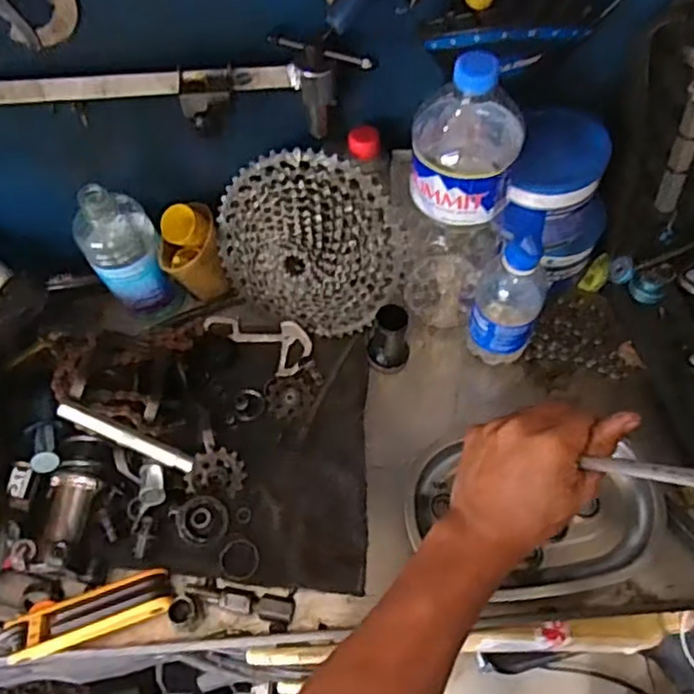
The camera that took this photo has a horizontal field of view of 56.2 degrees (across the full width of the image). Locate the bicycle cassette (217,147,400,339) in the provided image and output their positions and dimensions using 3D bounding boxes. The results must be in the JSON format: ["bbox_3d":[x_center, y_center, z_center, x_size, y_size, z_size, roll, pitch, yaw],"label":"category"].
[{"bbox_3d":[-0.044,-0.093,0.643,0.191,0.188,0.046,10,31,11],"label":"bicycle cassette"}]

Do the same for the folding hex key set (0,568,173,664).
[{"bbox_3d":[-0.238,0.231,0.544,0.177,0.030,0.040,-19,60,-7],"label":"folding hex key set"}]

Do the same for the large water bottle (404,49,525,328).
[{"bbox_3d":[0.102,-0.133,0.592,0.085,0.305,0.105,6,60,8],"label":"large water bottle"}]

